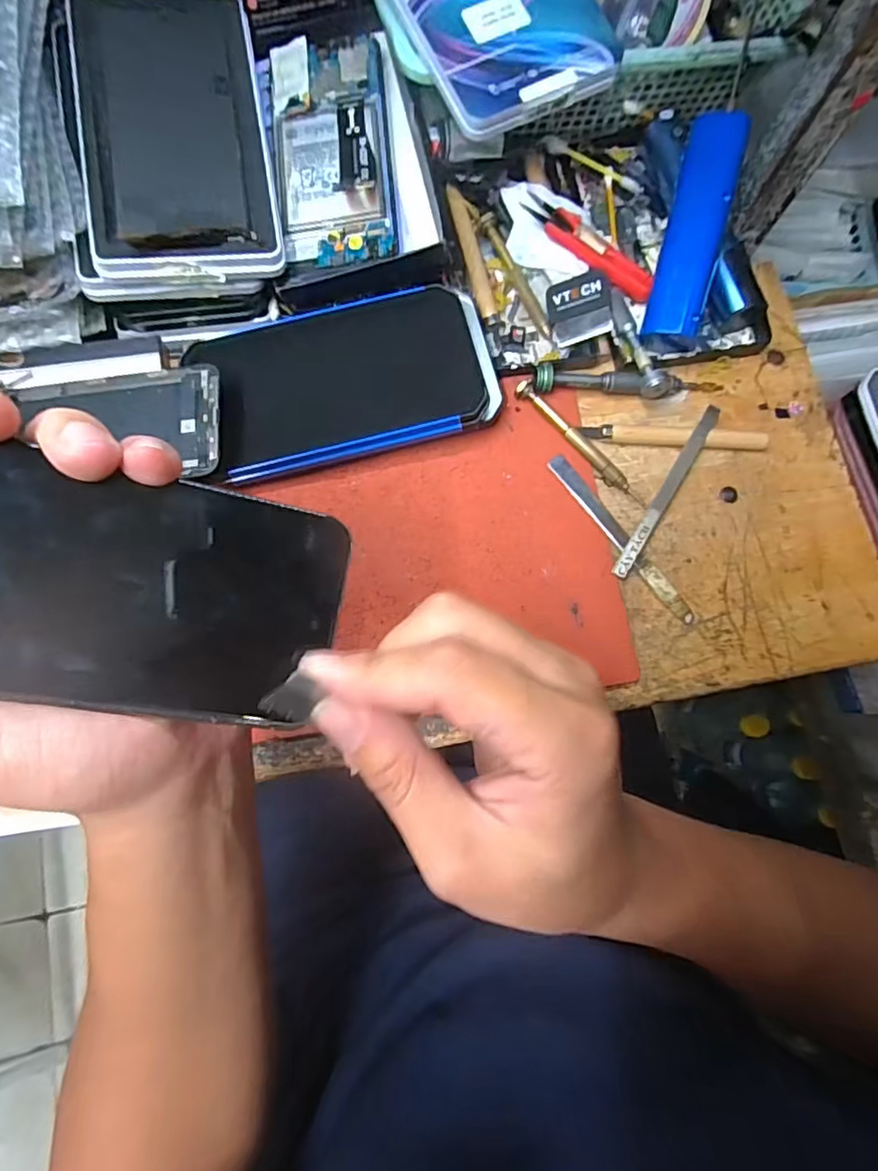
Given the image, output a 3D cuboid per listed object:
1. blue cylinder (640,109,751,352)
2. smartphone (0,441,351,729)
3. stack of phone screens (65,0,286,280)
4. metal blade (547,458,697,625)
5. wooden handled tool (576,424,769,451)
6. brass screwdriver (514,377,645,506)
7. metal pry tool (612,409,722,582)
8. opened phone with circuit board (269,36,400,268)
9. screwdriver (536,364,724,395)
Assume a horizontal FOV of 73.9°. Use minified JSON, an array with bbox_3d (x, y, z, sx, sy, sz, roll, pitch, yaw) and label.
[{"bbox_3d":[0.158,-0.218,0.363,0.035,0.024,0.133,11,100,-3],"label":"blue cylinder"},{"bbox_3d":[-0.096,-0.001,0.164,0.135,0.007,0.065,12,86,-21],"label":"smartphone"},{"bbox_3d":[-0.151,-0.263,0.336,0.099,0.020,0.180,-9,82,-6],"label":"stack of phone screens"},{"bbox_3d":[0.112,-0.028,0.359,0.014,0.009,0.129,-36,82,-9],"label":"metal blade"},{"bbox_3d":[0.151,-0.096,0.374,0.120,0.010,0.015,4,78,-2],"label":"wooden handled tool"},{"bbox_3d":[0.089,-0.089,0.365,0.106,0.008,0.009,44,80,6],"label":"brass screwdriver"},{"bbox_3d":[0.143,-0.059,0.364,0.011,0.008,0.128,32,79,4],"label":"metal pry tool"},{"bbox_3d":[-0.064,-0.264,0.353,0.068,0.007,0.150,-7,83,3],"label":"opened phone with circuit board"},{"bbox_3d":[0.124,-0.130,0.375,0.126,0.017,0.017,0,78,-3],"label":"screwdriver"}]

